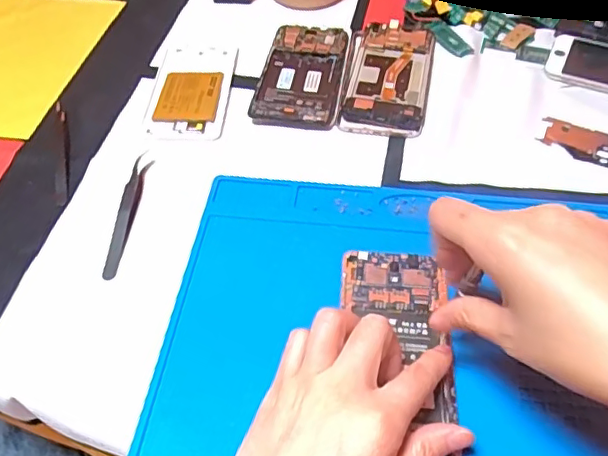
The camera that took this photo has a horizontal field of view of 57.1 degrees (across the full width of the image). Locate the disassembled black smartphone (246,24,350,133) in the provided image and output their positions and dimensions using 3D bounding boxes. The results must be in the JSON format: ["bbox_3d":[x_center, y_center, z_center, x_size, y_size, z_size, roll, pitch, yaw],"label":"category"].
[{"bbox_3d":[0.000,-0.145,0.526,0.074,0.012,0.143,6,52,6],"label":"disassembled black smartphone"}]

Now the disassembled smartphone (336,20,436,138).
[{"bbox_3d":[0.080,-0.145,0.523,0.078,0.012,0.156,7,52,7],"label":"disassembled smartphone"}]

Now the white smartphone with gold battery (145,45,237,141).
[{"bbox_3d":[-0.103,-0.132,0.521,0.069,0.006,0.134,1,51,2],"label":"white smartphone with gold battery"}]

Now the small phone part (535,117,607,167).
[{"bbox_3d":[0.233,-0.075,0.474,0.062,0.004,0.047,22,55,18],"label":"small phone part"}]

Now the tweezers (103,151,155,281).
[{"bbox_3d":[-0.134,-0.011,0.425,0.011,0.016,0.110,2,51,3],"label":"tweezers"}]

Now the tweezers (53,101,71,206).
[{"bbox_3d":[-0.206,-0.069,0.475,0.013,0.004,0.130,-13,52,-9],"label":"tweezers"}]

